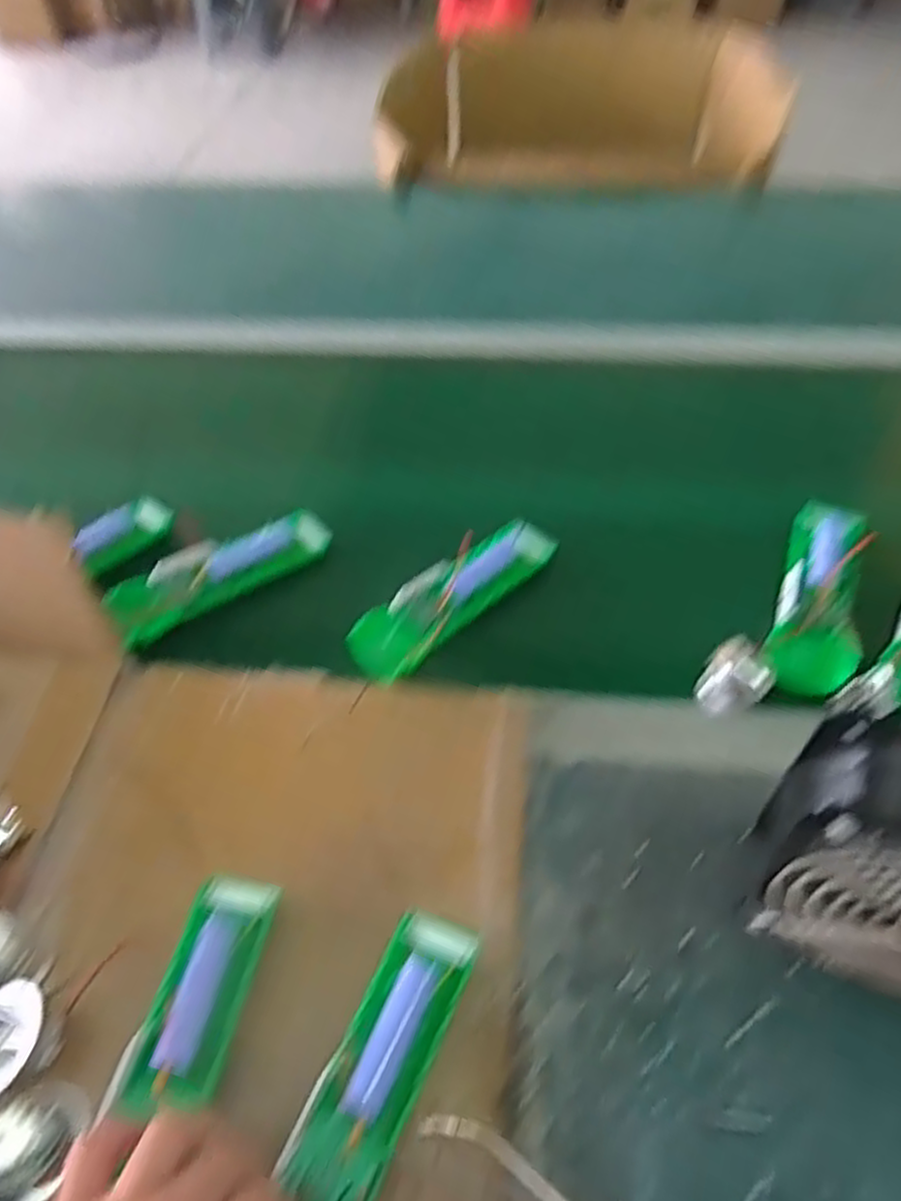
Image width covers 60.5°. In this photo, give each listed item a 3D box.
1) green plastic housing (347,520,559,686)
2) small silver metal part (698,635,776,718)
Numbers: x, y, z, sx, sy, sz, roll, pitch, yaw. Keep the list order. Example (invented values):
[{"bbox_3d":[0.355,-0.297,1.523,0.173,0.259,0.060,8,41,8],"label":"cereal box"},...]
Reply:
[{"bbox_3d":[0.003,-0.008,0.554,0.053,0.030,0.169,37,59,27],"label":"green plastic housing"},{"bbox_3d":[0.184,0.051,0.500,0.039,0.041,0.037,31,57,24],"label":"small silver metal part"}]

